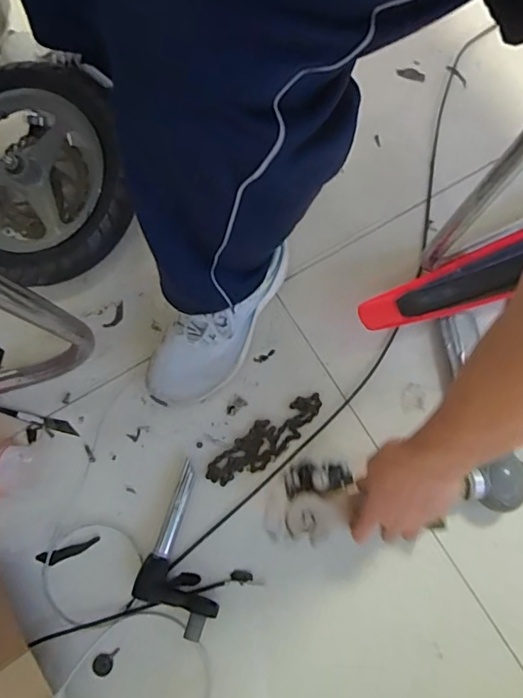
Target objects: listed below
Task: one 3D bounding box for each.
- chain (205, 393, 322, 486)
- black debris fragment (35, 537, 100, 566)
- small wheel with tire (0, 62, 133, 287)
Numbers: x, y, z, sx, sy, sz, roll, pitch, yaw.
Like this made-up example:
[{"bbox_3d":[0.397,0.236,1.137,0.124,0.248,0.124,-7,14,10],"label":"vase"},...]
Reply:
[{"bbox_3d":[0.007,0.119,0.656,0.173,0.004,0.050,-40,80,-10],"label":"chain"},{"bbox_3d":[-0.240,0.253,0.618,0.077,0.004,0.017,-15,77,-4],"label":"black debris fragment"},{"bbox_3d":[-0.282,-0.227,0.681,0.237,0.094,0.281,41,94,5],"label":"small wheel with tire"}]

